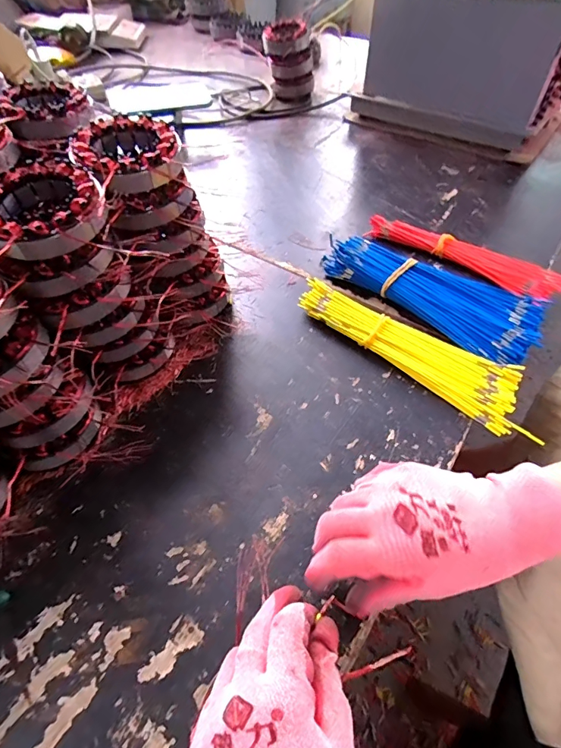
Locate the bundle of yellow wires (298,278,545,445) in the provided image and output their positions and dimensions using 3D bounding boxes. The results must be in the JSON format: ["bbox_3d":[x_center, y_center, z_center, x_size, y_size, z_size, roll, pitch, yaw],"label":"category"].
[{"bbox_3d":[0.136,-0.031,0.447,0.258,0.025,0.067,35,59,26],"label":"bundle of yellow wires"}]

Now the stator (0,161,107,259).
[{"bbox_3d":[-0.171,-0.117,0.311,0.085,0.025,0.099,-26,55,-19],"label":"stator"}]

